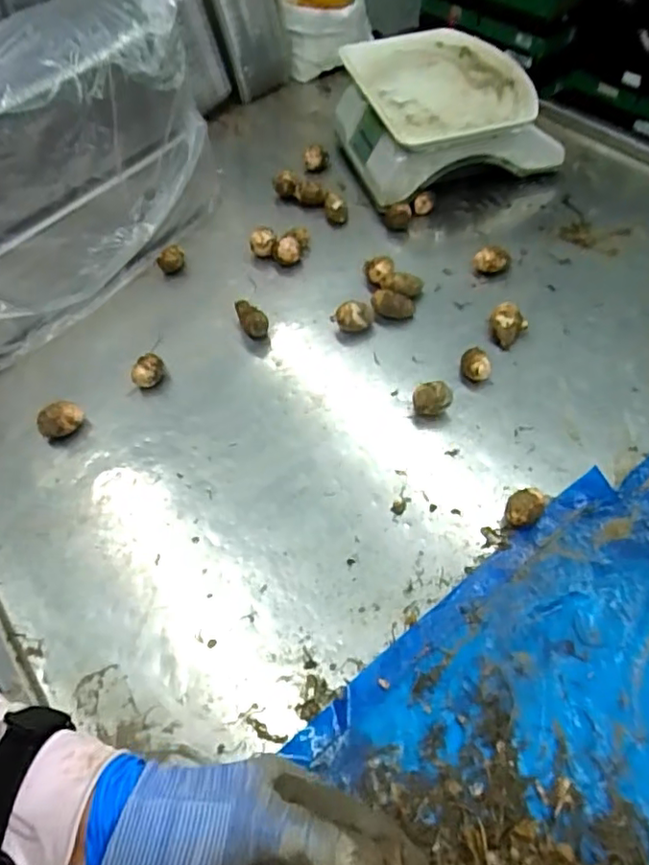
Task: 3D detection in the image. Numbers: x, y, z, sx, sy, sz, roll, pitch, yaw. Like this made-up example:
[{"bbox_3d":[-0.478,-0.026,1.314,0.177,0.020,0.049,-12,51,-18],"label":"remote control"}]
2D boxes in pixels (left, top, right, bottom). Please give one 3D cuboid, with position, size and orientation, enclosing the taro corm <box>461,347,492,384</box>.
[{"bbox_3d":[0.180,-0.080,0.703,0.035,0.032,0.031,11,59,11],"label":"taro corm"}]

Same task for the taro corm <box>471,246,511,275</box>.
[{"bbox_3d":[0.227,-0.232,0.797,0.049,0.035,0.030,-2,57,3],"label":"taro corm"}]

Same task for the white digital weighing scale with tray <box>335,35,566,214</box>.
[{"bbox_3d":[0.182,-0.483,0.917,0.276,0.158,0.276,-2,57,3],"label":"white digital weighing scale with tray"}]

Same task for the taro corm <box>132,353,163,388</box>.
[{"bbox_3d":[-0.214,-0.071,0.723,0.030,0.039,0.038,12,59,12],"label":"taro corm"}]

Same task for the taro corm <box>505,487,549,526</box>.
[{"bbox_3d":[0.202,0.076,0.597,0.033,0.031,0.041,29,64,21],"label":"taro corm"}]

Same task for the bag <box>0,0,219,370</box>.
[{"bbox_3d":[-0.364,-0.283,0.732,0.509,0.286,0.205,-37,62,-18],"label":"bag"}]

